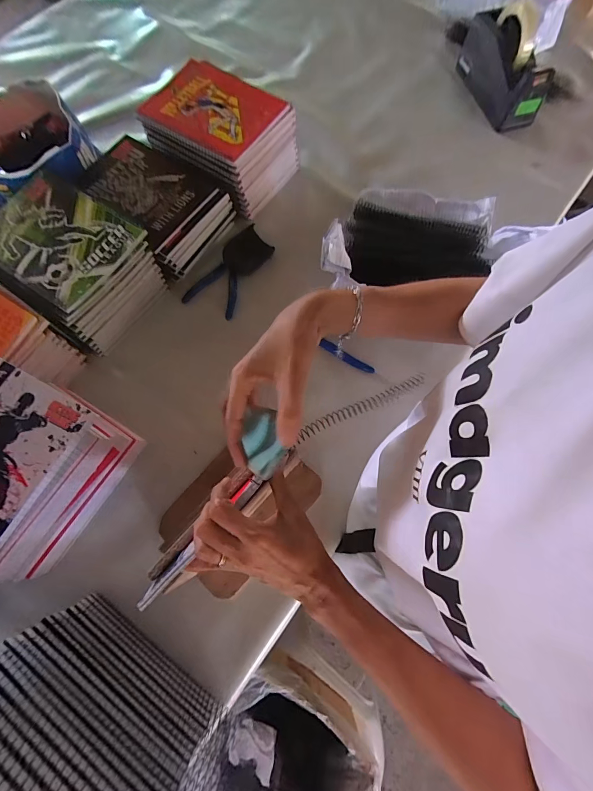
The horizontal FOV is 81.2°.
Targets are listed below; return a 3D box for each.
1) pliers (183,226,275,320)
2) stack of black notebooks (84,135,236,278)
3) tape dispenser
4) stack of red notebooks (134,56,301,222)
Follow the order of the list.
[{"bbox_3d":[-0.106,-0.208,0.574,0.081,0.021,0.165,32,76,10],"label":"pliers"},{"bbox_3d":[-0.221,-0.316,0.576,0.213,0.085,0.152,42,77,12],"label":"stack of black notebooks"},{"bbox_3d":[0.394,-0.630,0.665,0.073,0.095,0.214,-16,73,-5],"label":"tape dispenser"},{"bbox_3d":[-0.128,-0.430,0.602,0.205,0.129,0.159,30,75,9],"label":"stack of red notebooks"}]

